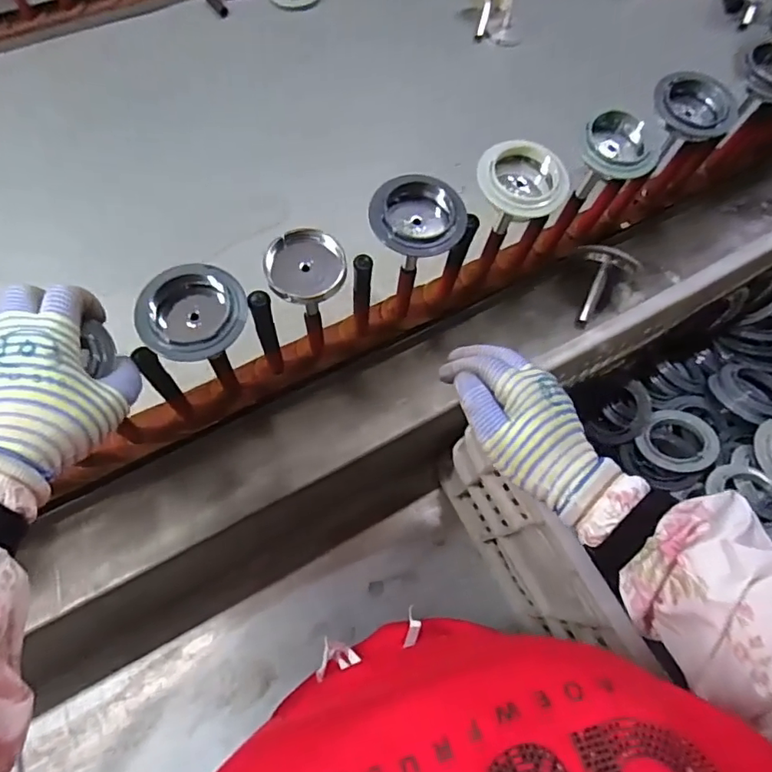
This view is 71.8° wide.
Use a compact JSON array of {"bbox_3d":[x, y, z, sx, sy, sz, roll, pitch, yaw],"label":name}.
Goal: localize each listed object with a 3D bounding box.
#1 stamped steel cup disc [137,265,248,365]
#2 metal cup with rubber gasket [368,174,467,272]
[{"bbox_3d":[-0.145,-0.055,0.404,0.079,0.023,0.074,1,66,-2],"label":"stamped steel cup disc"},{"bbox_3d":[0.028,-0.142,0.446,0.071,0.028,0.070,1,66,-2],"label":"metal cup with rubber gasket"}]

